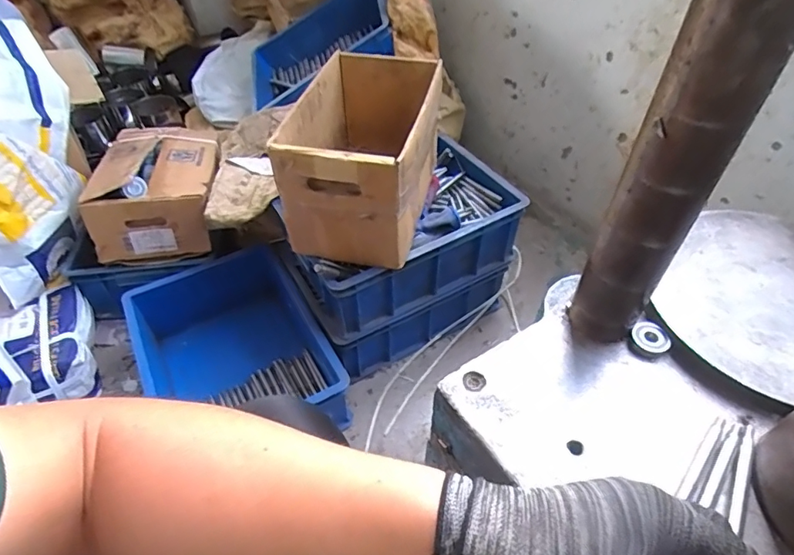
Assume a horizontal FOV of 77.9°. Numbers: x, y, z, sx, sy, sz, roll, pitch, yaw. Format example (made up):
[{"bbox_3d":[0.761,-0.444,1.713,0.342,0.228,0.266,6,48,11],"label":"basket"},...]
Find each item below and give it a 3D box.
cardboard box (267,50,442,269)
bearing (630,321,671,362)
[{"bbox_3d":[-0.045,-0.206,0.809,0.194,0.194,0.323,11,48,10],"label":"cardboard box"},{"bbox_3d":[0.249,0.062,0.486,0.036,0.015,0.035,-35,57,-28],"label":"bearing"}]

